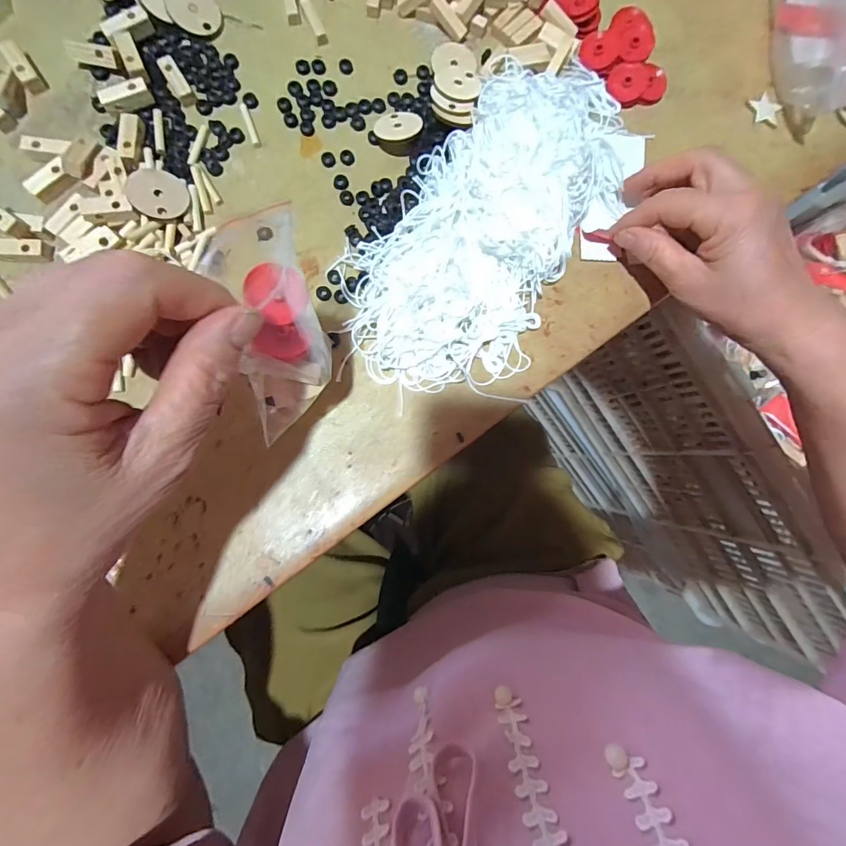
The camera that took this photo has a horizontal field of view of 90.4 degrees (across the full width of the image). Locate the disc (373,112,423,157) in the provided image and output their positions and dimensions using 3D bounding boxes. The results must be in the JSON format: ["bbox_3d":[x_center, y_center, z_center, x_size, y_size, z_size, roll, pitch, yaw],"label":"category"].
[{"bbox_3d":[-0.018,-0.209,0.301,0.033,0.011,0.031,0,85,-5],"label":"disc"}]

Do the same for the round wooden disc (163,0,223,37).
[{"bbox_3d":[-0.160,-0.288,0.292,0.035,0.004,0.033,6,88,-28],"label":"round wooden disc"}]

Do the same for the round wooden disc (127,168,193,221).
[{"bbox_3d":[-0.172,-0.149,0.271,0.036,0.007,0.035,10,66,-23],"label":"round wooden disc"}]

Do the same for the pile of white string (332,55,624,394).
[{"bbox_3d":[0.054,-0.144,0.287,0.133,0.042,0.272,33,83,-2],"label":"pile of white string"}]

